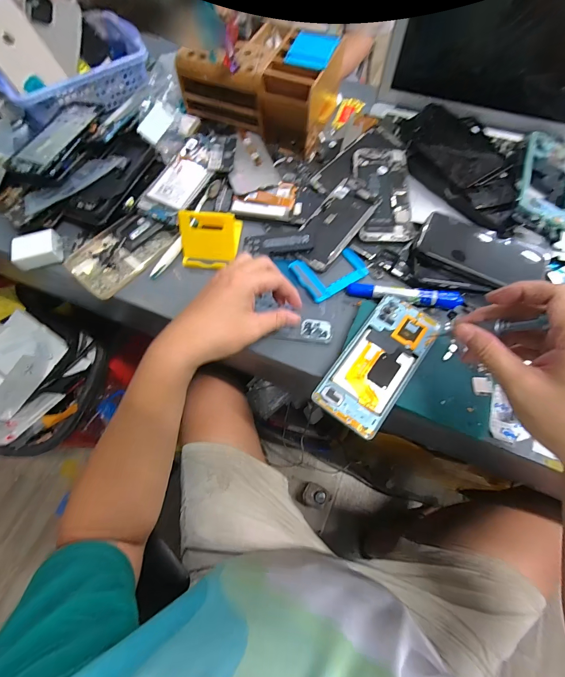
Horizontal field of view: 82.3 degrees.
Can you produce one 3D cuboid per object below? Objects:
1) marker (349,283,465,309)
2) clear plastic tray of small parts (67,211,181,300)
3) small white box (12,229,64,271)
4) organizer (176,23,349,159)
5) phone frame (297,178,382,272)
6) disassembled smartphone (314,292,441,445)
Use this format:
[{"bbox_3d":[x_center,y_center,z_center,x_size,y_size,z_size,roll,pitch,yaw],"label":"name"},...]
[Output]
[{"bbox_3d":[0.151,-0.054,0.401,0.136,0.016,0.020,7,67,4],"label":"marker"},{"bbox_3d":[-0.215,-0.119,0.440,0.135,0.018,0.080,-43,72,-16],"label":"clear plastic tray of small parts"},{"bbox_3d":[-0.326,-0.119,0.432,0.053,0.023,0.043,-18,67,-7],"label":"small white box"},{"bbox_3d":[-0.032,-0.392,0.485,0.209,0.086,0.126,20,68,9],"label":"organizer"},{"bbox_3d":[0.068,-0.153,0.438,0.066,0.006,0.128,39,82,12],"label":"phone frame"},{"bbox_3d":[0.107,0.025,0.359,0.076,0.010,0.159,34,71,14],"label":"disassembled smartphone"}]

